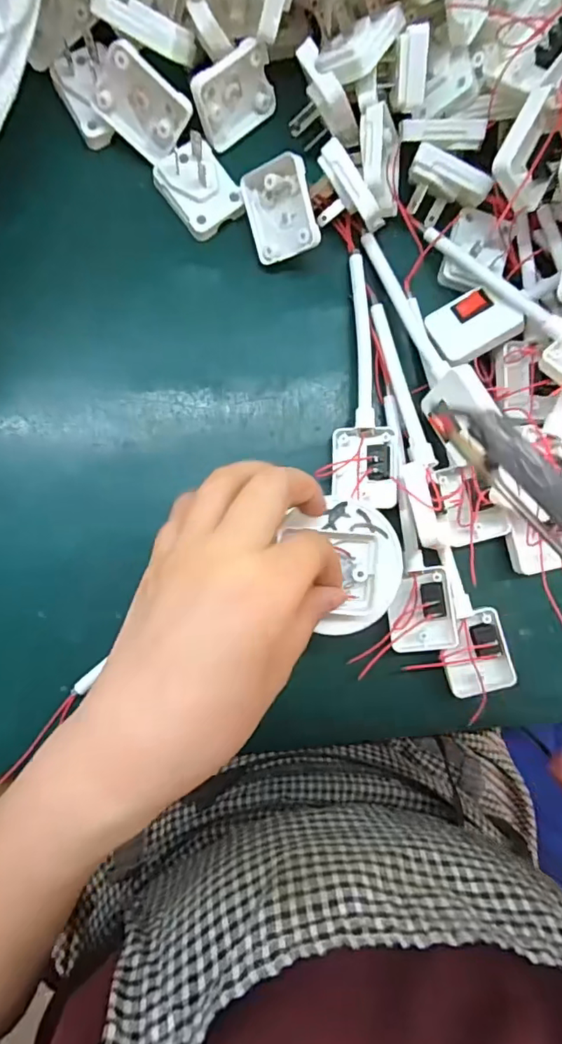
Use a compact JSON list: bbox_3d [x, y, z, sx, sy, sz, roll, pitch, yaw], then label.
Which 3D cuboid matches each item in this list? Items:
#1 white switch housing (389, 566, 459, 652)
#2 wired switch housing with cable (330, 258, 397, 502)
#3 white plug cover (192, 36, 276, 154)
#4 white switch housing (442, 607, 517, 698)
[{"bbox_3d":[0.083,0.052,0.317,0.037,0.011,0.047,-5,89,-6],"label":"white switch housing"},{"bbox_3d":[0.048,-0.085,0.322,0.036,0.020,0.149,-1,88,-6],"label":"wired switch housing with cable"},{"bbox_3d":[-0.027,-0.245,0.312,0.048,0.039,0.012,-37,65,-4],"label":"white plug cover"},{"bbox_3d":[0.115,0.078,0.320,0.036,0.011,0.047,-15,90,-6],"label":"white switch housing"}]

